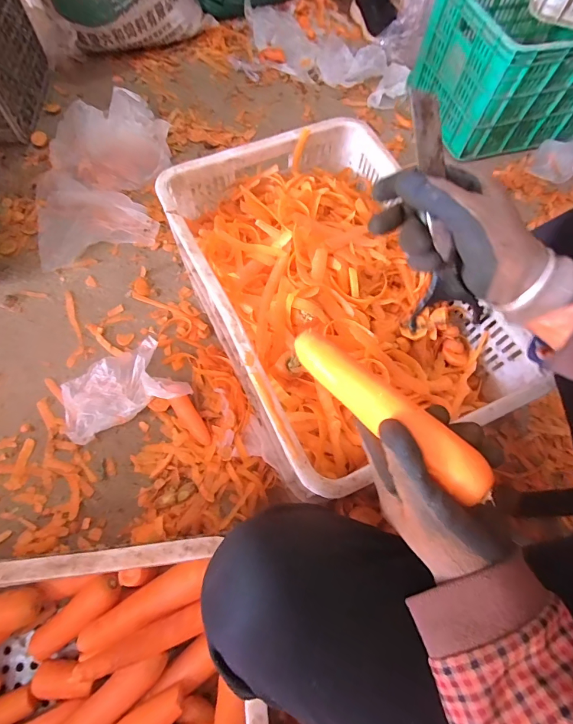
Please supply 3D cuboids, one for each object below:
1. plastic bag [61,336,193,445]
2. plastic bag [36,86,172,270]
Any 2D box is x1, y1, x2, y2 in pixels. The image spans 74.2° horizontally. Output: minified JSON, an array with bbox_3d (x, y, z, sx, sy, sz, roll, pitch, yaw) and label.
[{"bbox_3d":[-0.302,0.050,0.690,0.207,0.050,0.141,-29,71,-13],"label":"plastic bag"},{"bbox_3d":[-0.428,-0.435,0.876,0.288,0.086,0.441,-4,67,-4],"label":"plastic bag"}]

